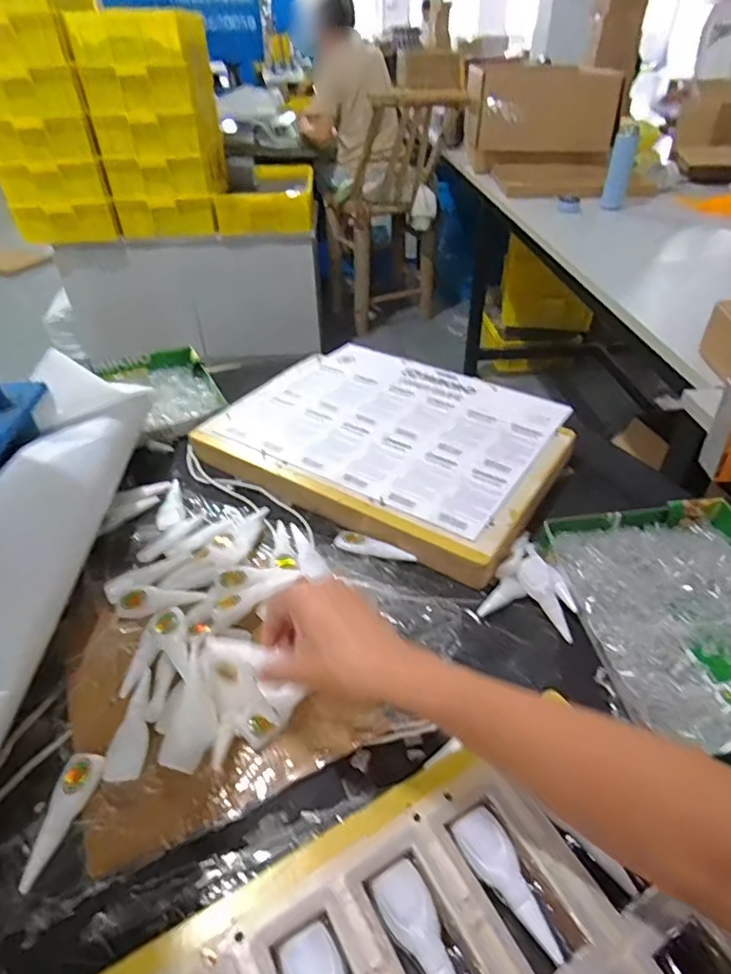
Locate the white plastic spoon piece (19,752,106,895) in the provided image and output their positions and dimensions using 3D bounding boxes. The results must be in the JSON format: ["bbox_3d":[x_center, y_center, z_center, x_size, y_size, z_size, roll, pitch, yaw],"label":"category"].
[{"bbox_3d":[-0.214,0.235,0.398,0.027,0.006,0.086,15,46,-9],"label":"white plastic spoon piece"}]

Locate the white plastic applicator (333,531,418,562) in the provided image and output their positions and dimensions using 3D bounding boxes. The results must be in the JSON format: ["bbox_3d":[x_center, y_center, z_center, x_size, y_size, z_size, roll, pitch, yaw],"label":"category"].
[{"bbox_3d":[0.011,0.064,0.600,0.088,0.011,0.020,10,41,12],"label":"white plastic applicator"}]

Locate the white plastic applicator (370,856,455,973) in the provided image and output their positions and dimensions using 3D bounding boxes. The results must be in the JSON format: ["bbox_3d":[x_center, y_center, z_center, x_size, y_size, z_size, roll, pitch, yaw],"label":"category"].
[{"bbox_3d":[0.036,0.267,0.327,0.030,0.004,0.085,-21,44,-23],"label":"white plastic applicator"}]

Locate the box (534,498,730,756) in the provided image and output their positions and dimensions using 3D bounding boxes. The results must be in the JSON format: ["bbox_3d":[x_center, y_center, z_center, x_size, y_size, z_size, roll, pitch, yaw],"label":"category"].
[{"bbox_3d":[0.307,0.116,0.521,0.207,0.040,0.251,-6,40,-6],"label":"box"}]

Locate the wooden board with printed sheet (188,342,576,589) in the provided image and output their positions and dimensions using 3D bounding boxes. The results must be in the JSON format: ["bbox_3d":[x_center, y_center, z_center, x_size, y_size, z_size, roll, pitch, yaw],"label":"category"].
[{"bbox_3d":[0.040,-0.073,0.733,0.409,0.031,0.333,23,46,26],"label":"wooden board with printed sheet"}]

